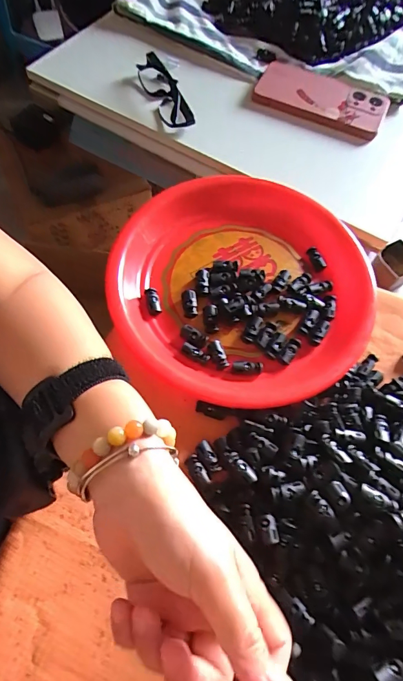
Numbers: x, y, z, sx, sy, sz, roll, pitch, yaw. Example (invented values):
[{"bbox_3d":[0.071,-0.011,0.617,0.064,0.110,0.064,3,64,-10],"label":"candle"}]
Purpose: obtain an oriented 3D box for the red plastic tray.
[{"bbox_3d":[0.038,-0.056,0.404,0.247,0.035,0.250,18,64,5],"label":"red plastic tray"}]

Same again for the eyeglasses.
[{"bbox_3d":[-0.047,-0.308,0.497,0.032,0.034,0.134,-19,67,-13],"label":"eyeglasses"}]

